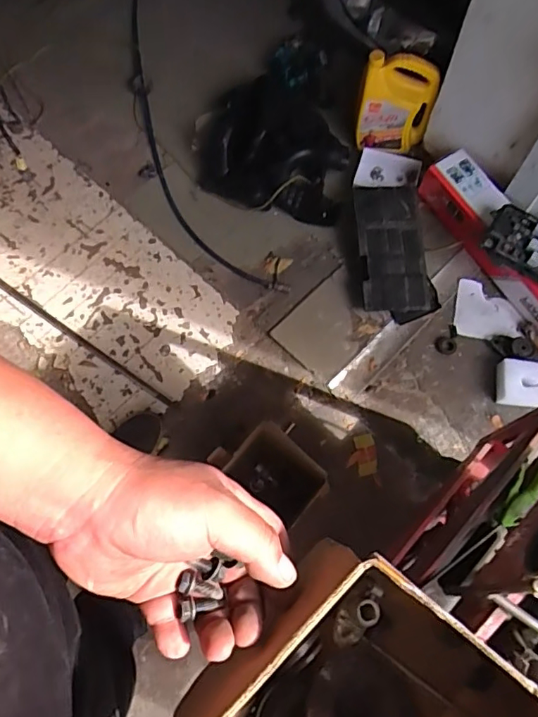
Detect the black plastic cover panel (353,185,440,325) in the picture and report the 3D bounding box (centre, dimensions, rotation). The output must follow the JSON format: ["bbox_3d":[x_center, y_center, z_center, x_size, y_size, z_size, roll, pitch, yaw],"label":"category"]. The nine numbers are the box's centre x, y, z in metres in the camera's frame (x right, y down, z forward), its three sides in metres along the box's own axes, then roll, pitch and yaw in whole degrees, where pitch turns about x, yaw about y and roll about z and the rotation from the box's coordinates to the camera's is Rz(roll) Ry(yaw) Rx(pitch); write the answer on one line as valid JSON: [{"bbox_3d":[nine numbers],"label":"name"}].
[{"bbox_3d":[0.337,-0.291,1.461,0.204,0.043,0.389,-10,87,-2],"label":"black plastic cover panel"}]

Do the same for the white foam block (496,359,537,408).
[{"bbox_3d":[0.650,0.066,1.372,0.126,0.048,0.115,6,70,3],"label":"white foam block"}]

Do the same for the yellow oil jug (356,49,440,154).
[{"bbox_3d":[0.353,-0.706,1.506,0.207,0.270,0.104,3,70,2],"label":"yellow oil jug"}]

